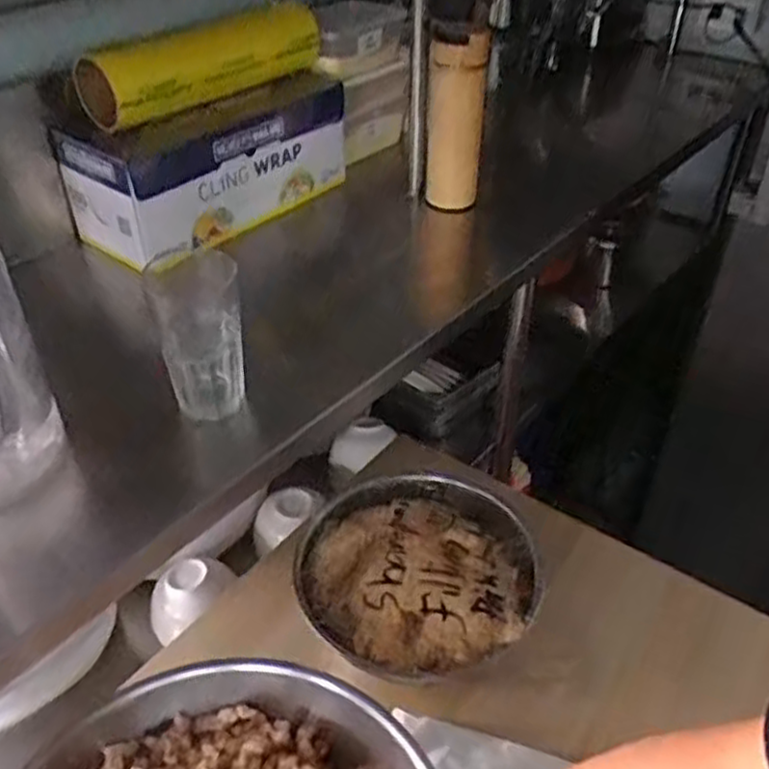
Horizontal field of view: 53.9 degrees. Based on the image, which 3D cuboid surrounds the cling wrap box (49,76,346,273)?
[{"bbox_3d":[-0.212,-0.289,0.969,0.145,0.136,0.343,29,47,31],"label":"cling wrap box"}]

